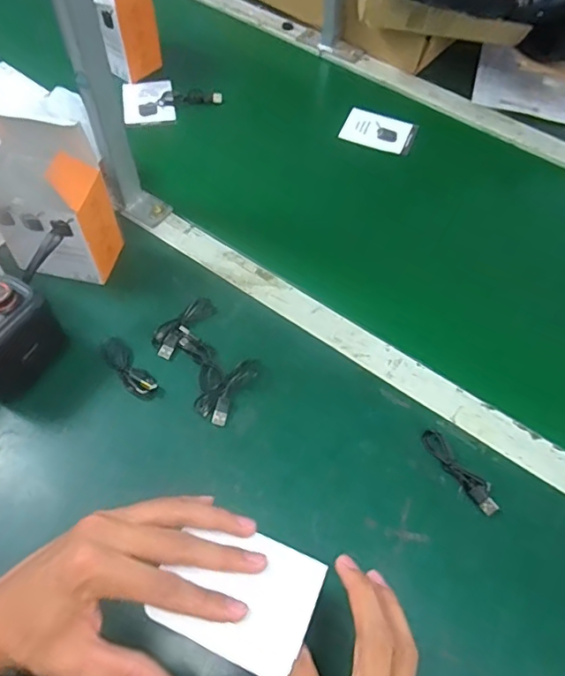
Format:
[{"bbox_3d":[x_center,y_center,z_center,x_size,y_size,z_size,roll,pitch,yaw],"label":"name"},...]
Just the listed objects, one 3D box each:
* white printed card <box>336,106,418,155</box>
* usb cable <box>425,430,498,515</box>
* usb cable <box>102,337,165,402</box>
[{"bbox_3d":[0.139,-0.298,0.775,0.100,0.011,0.062,17,73,6],"label":"white printed card"},{"bbox_3d":[0.166,0.123,0.502,0.020,0.007,0.090,-32,64,-21],"label":"usb cable"},{"bbox_3d":[-0.152,0.031,0.538,0.026,0.009,0.081,-36,65,-22],"label":"usb cable"}]

